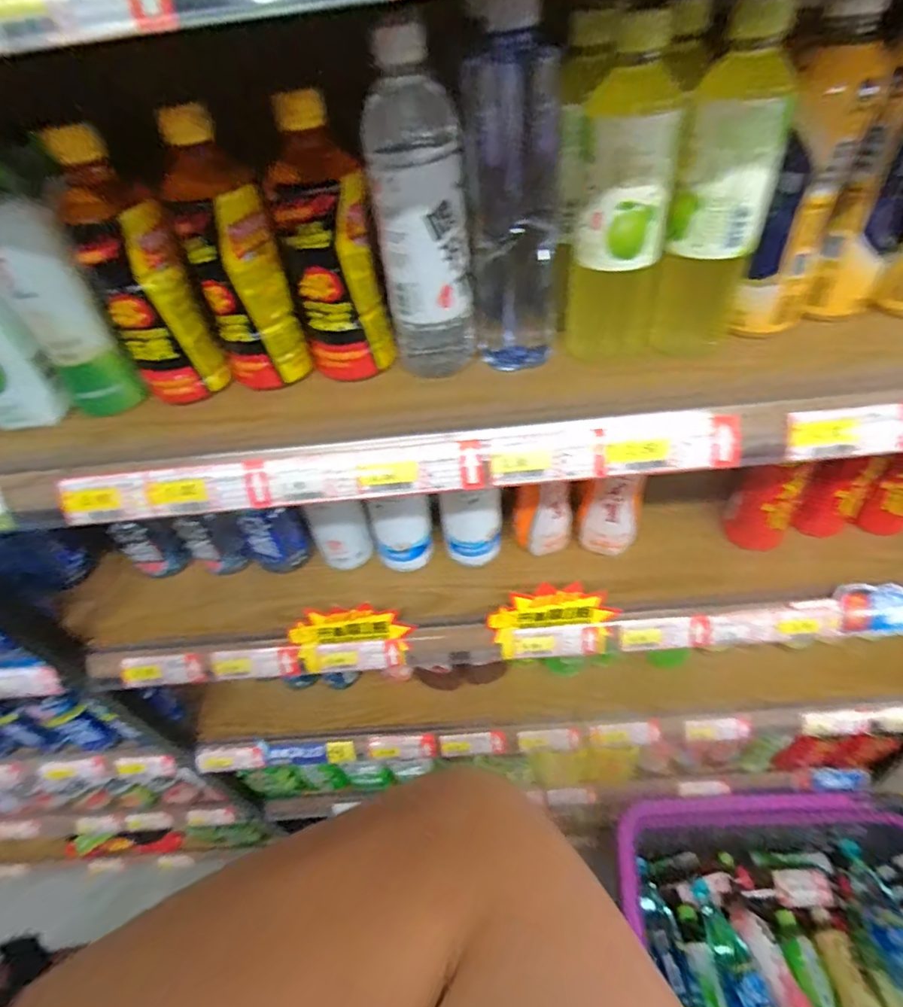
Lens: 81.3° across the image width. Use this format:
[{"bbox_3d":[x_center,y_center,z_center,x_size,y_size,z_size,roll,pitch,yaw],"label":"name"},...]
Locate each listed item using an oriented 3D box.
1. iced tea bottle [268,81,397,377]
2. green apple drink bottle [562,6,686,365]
[{"bbox_3d":[-0.094,-0.188,0.401,0.065,0.182,0.054,22,54,25],"label":"iced tea bottle"},{"bbox_3d":[0.122,-0.203,0.380,0.059,0.214,0.057,23,54,25],"label":"green apple drink bottle"}]

